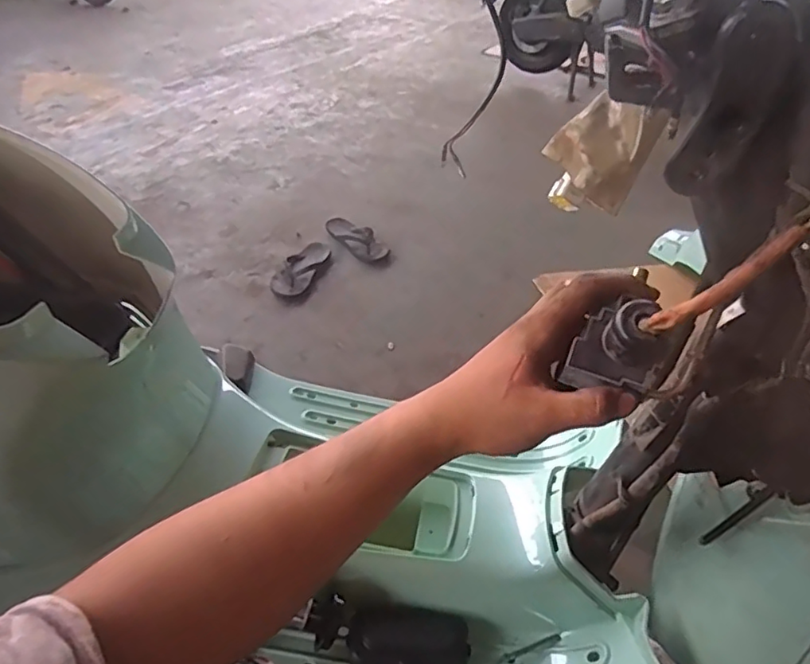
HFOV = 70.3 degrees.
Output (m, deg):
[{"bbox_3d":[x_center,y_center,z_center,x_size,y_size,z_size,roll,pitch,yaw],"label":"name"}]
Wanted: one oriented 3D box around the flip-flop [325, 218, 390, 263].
[{"bbox_3d":[-0.151,-0.292,1.766,0.104,0.042,0.256,-25,46,-28],"label":"flip-flop"}]

